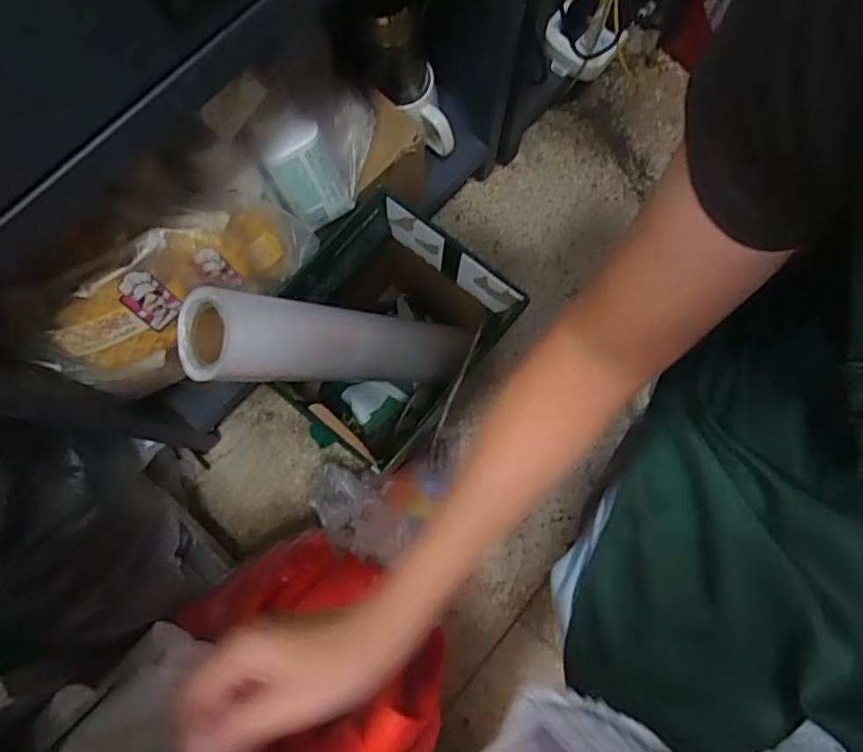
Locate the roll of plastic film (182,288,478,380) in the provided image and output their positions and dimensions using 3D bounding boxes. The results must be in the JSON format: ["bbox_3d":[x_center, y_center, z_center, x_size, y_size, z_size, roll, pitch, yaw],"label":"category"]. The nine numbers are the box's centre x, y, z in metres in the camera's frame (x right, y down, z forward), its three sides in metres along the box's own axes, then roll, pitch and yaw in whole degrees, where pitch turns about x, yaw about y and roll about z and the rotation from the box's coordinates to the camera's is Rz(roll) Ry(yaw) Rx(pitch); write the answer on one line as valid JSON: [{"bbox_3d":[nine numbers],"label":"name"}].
[{"bbox_3d":[-0.067,-0.027,0.549,0.059,0.331,0.070,-23,76,37],"label":"roll of plastic film"}]

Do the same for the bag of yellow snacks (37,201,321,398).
[{"bbox_3d":[-0.199,-0.068,0.465,0.219,0.106,0.061,-41,82,-9],"label":"bag of yellow snacks"}]

